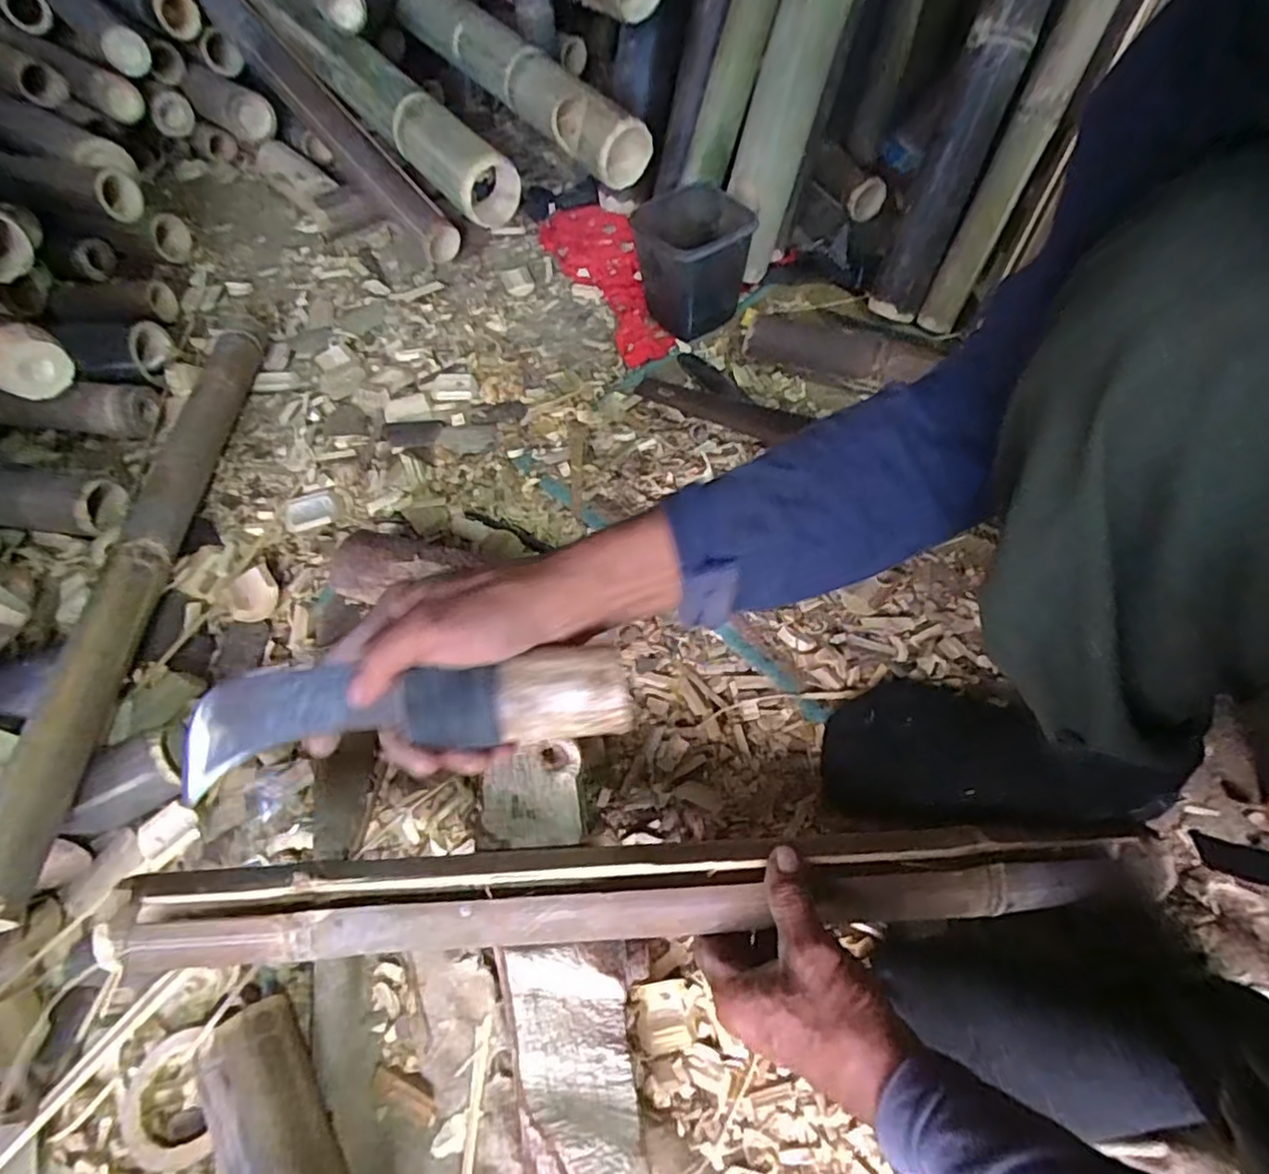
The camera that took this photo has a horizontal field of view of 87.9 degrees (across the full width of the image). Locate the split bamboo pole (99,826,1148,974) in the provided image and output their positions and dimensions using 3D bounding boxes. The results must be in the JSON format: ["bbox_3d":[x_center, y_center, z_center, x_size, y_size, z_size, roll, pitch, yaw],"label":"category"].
[{"bbox_3d":[0.017,0.191,0.412,0.618,0.025,0.050,-1,59,-6],"label":"split bamboo pole"}]

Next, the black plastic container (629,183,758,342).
[{"bbox_3d":[0.075,-0.382,0.773,0.110,0.125,0.116,-32,63,-16],"label":"black plastic container"}]

